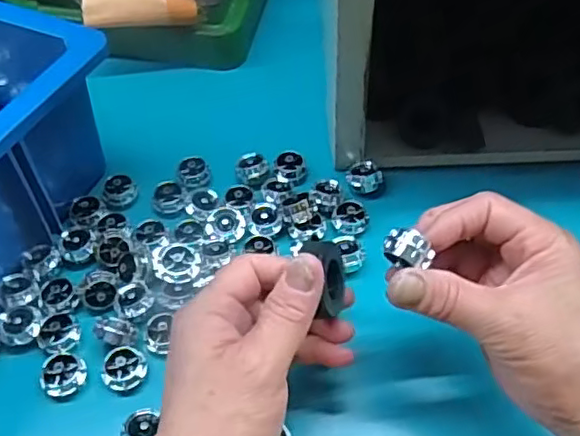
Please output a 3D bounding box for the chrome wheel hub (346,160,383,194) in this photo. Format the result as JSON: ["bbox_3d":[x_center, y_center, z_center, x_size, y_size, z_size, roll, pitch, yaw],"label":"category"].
[{"bbox_3d":[0.053,-0.030,0.437,0.025,0.014,0.020,6,54,5],"label":"chrome wheel hub"}]

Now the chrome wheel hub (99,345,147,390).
[{"bbox_3d":[-0.094,0.087,0.349,0.024,0.014,0.023,0,54,0],"label":"chrome wheel hub"}]

